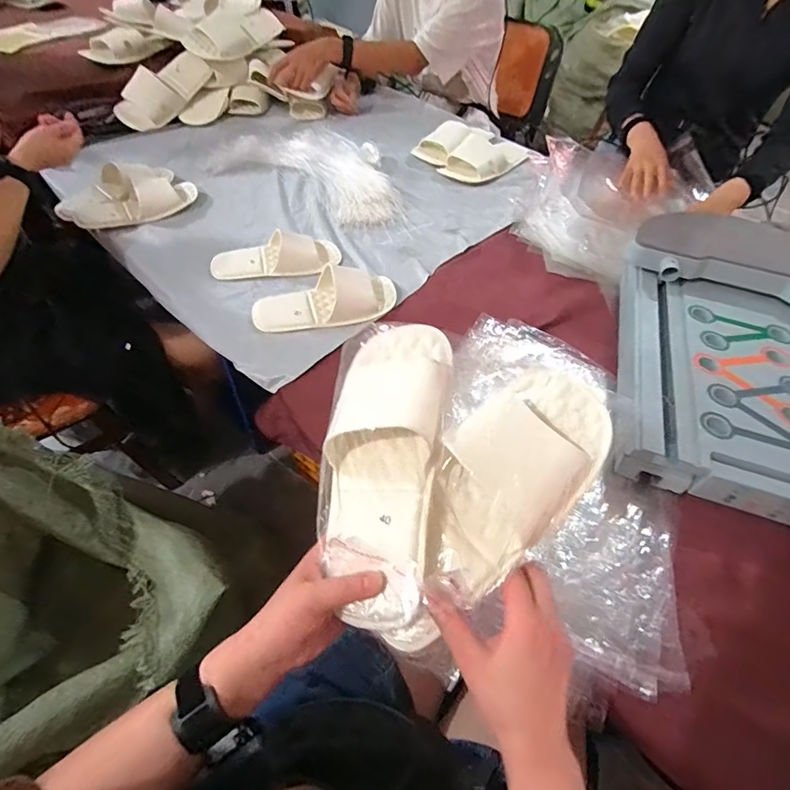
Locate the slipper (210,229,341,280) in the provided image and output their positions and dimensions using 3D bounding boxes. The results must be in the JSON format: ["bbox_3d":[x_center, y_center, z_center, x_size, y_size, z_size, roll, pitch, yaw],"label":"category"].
[{"bbox_3d":[-0.215,-0.254,0.795,0.226,0.065,0.076,-10,53,-10],"label":"slipper"}]

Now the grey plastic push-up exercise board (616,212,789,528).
[{"bbox_3d":[0.504,-0.080,0.640,0.321,0.098,0.516,17,53,10],"label":"grey plastic push-up exercise board"}]

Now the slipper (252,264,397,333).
[{"bbox_3d":[-0.112,-0.164,0.724,0.235,0.058,0.095,-11,53,-11],"label":"slipper"}]

